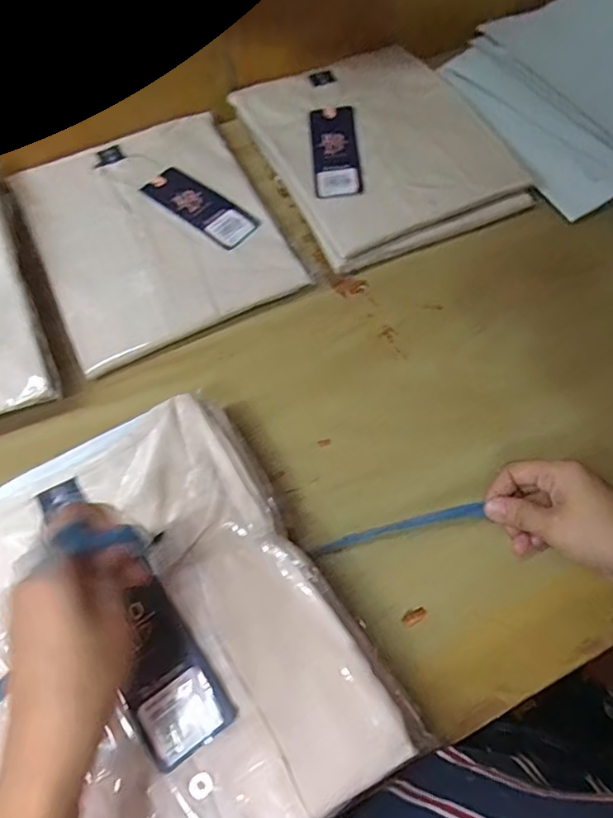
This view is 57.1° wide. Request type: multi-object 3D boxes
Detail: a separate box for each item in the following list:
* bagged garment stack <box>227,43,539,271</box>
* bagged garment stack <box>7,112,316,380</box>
[{"bbox_3d":[0.068,-0.267,0.562,0.208,0.042,0.254,-24,66,-11],"label":"bagged garment stack"},{"bbox_3d":[-0.141,-0.168,0.530,0.211,0.023,0.245,-24,67,-10],"label":"bagged garment stack"}]

